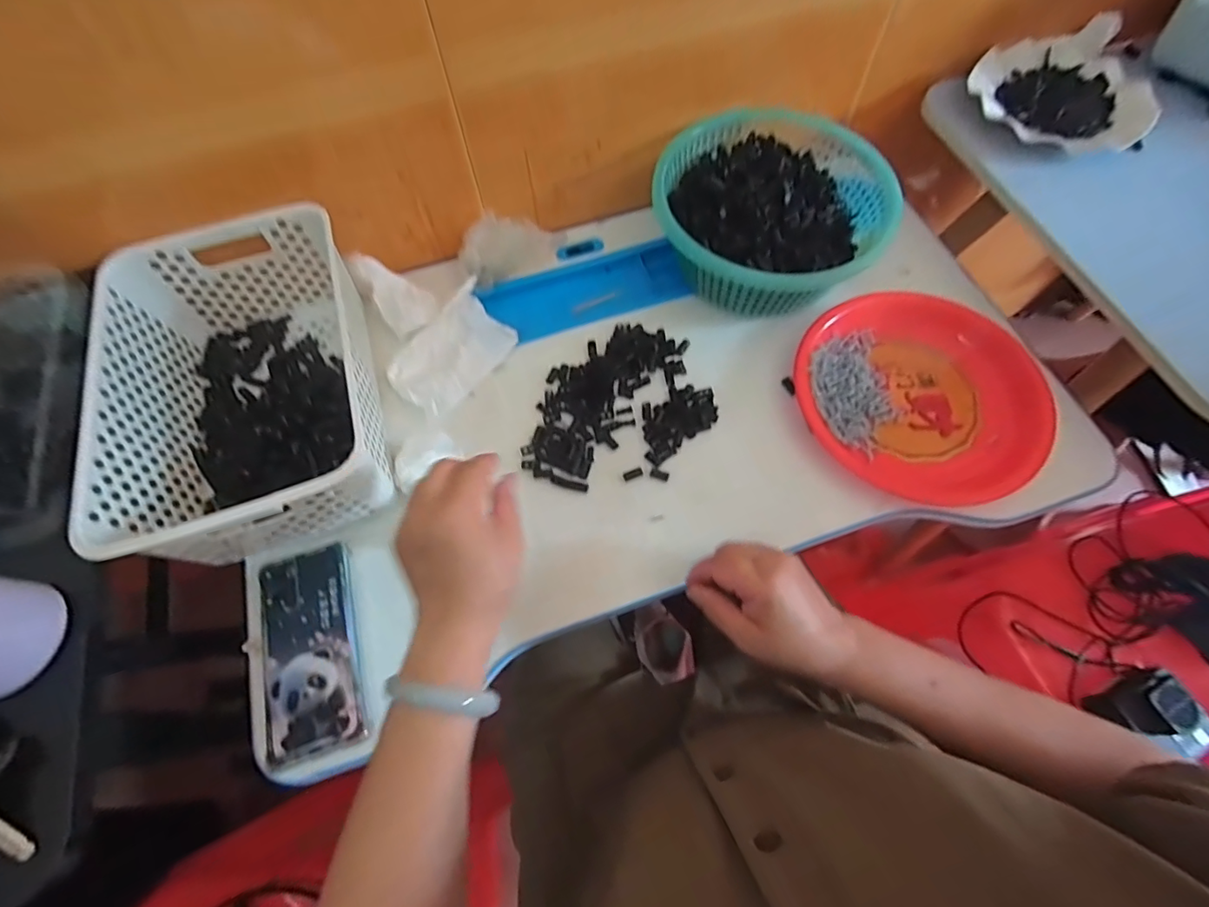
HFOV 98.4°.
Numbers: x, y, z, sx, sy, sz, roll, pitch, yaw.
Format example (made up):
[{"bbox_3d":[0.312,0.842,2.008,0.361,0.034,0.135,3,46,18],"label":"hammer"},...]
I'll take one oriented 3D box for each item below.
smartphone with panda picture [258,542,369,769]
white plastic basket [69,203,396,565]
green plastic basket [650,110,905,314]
[{"bbox_3d":[-0.240,0.157,0.423,0.075,0.009,0.158,-18,67,-7],"label":"smartphone with panda picture"},{"bbox_3d":[-0.318,-0.065,0.479,0.201,0.117,0.303,-19,67,-7],"label":"white plastic basket"},{"bbox_3d":[0.168,-0.253,0.555,0.233,0.079,0.214,0,66,1],"label":"green plastic basket"}]

